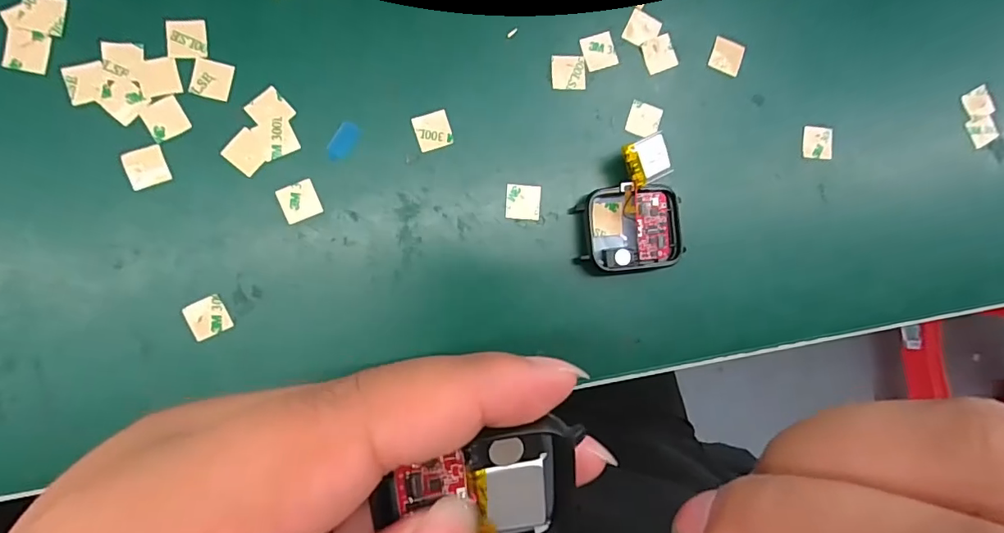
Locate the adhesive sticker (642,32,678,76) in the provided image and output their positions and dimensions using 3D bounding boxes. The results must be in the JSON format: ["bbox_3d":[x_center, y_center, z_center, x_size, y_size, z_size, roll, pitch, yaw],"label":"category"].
[{"bbox_3d":[0.074,-0.099,0.233,0.015,0.004,0.015,-24,96,-3],"label":"adhesive sticker"}]

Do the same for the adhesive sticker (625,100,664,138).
[{"bbox_3d":[0.066,-0.068,0.231,0.016,0.004,0.015,15,88,-7],"label":"adhesive sticker"}]

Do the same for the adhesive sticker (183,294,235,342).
[{"bbox_3d":[-0.121,0.021,0.206,0.015,0.004,0.016,-26,96,-15],"label":"adhesive sticker"}]

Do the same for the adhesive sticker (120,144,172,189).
[{"bbox_3d":[-0.144,-0.040,0.203,0.015,0.004,0.016,-19,90,-13],"label":"adhesive sticker"}]

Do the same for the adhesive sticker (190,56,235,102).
[{"bbox_3d":[-0.120,-0.077,0.207,0.015,0.004,0.016,11,87,-11],"label":"adhesive sticker"}]

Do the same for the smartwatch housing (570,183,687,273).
[{"bbox_3d":[0.057,-0.017,0.226,0.046,0.012,0.037,-5,91,-8],"label":"smartwatch housing"}]

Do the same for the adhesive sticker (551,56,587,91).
[{"bbox_3d":[0.030,-0.088,0.228,0.015,0.004,0.016,-4,93,-7],"label":"adhesive sticker"}]

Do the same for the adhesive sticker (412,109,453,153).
[{"bbox_3d":[-0.030,-0.059,0.219,0.015,0.004,0.015,-20,95,-9],"label":"adhesive sticker"}]

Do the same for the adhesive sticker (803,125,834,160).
[{"bbox_3d":[0.154,-0.060,0.244,0.013,0.004,0.016,-1,90,-8],"label":"adhesive sticker"}]

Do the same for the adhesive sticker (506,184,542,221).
[{"bbox_3d":[0.010,-0.029,0.225,0.016,0.004,0.016,3,89,-10],"label":"adhesive sticker"}]

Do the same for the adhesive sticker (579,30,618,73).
[{"bbox_3d":[0.045,-0.098,0.227,0.016,0.004,0.015,-19,92,-7],"label":"adhesive sticker"}]

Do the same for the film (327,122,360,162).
[{"bbox_3d":[-0.068,-0.053,0.214,0.009,0.004,0.018,31,89,-10],"label":"film"}]

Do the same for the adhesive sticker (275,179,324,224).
[{"bbox_3d":[-0.085,-0.028,0.212,0.015,0.004,0.015,-24,93,-12],"label":"adhesive sticker"}]

